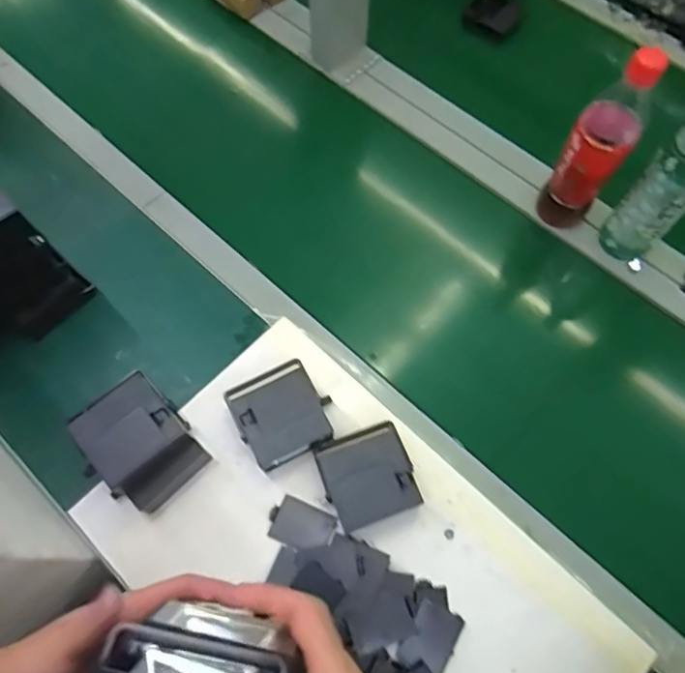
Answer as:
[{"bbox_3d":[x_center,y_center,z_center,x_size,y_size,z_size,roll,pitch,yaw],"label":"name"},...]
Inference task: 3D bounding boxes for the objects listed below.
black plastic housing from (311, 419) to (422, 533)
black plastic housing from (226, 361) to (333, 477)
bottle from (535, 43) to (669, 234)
[{"bbox_3d":[0.028,0.152,0.584,0.093,0.038,0.100,-19,68,-7],"label":"black plastic housing"},{"bbox_3d":[-0.066,0.084,0.587,0.092,0.033,0.094,-24,69,-10],"label":"black plastic housing"},{"bbox_3d":[0.287,-0.211,0.617,0.066,0.235,0.058,28,70,12],"label":"bottle"}]

